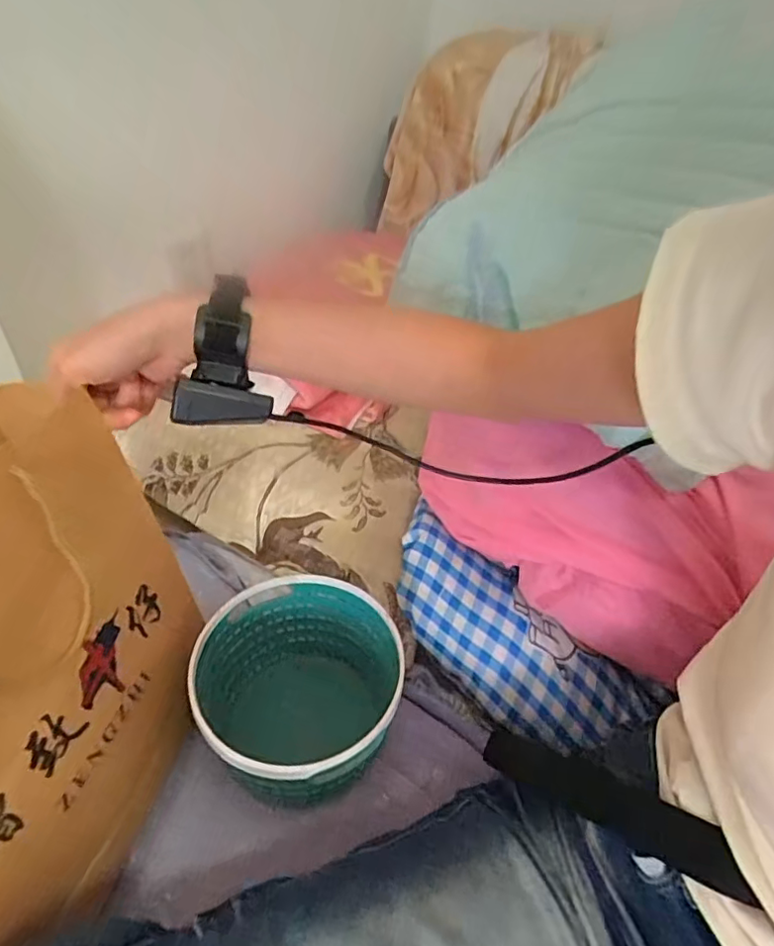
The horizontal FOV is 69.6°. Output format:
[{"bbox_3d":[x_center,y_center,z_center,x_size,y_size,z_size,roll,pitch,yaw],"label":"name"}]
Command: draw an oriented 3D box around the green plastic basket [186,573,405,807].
[{"bbox_3d":[-0.079,0.201,0.503,0.172,0.125,0.176,4,42,-3],"label":"green plastic basket"}]

